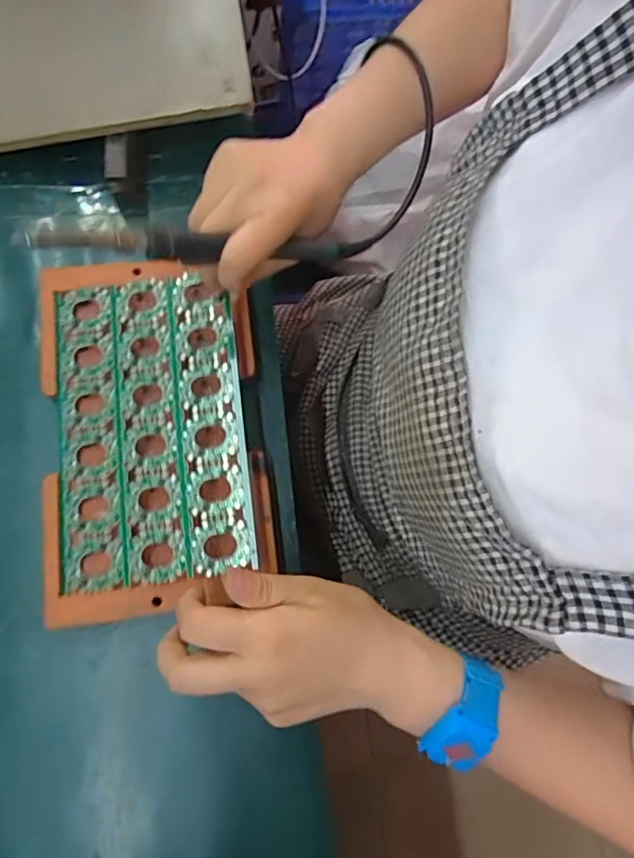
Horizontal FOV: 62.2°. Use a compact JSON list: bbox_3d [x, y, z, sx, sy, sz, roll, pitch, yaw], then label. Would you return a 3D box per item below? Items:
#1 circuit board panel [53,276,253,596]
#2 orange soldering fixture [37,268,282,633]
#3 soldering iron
[{"bbox_3d":[-0.109,-0.005,0.339,0.119,0.010,0.197,-7,77,-2],"label":"circuit board panel"},{"bbox_3d":[-0.107,-0.003,0.343,0.137,0.019,0.227,-7,77,-2],"label":"orange soldering fixture"},{"bbox_3d":[-0.072,-0.101,0.292,0.164,0.012,0.012,-7,75,-29],"label":"soldering iron"}]

